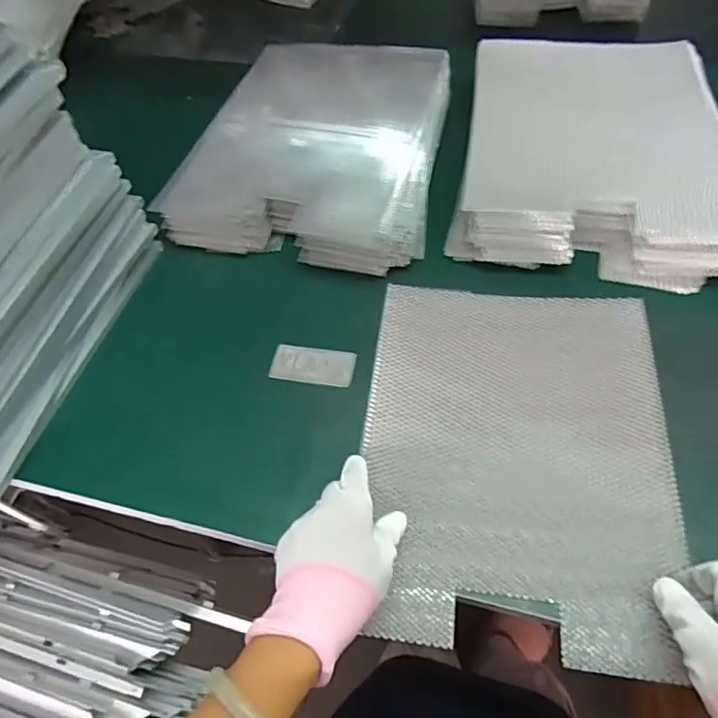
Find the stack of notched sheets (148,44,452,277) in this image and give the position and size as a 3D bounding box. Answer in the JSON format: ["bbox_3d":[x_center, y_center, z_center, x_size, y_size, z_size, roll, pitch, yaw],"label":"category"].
[{"bbox_3d":[-0.038,-0.265,0.675,0.276,0.070,0.345,11,57,11],"label":"stack of notched sheets"}]

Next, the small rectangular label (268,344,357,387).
[{"bbox_3d":[-0.044,0.005,0.546,0.081,0.007,0.048,7,45,14],"label":"small rectangular label"}]

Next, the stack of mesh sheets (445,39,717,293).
[{"bbox_3d":[0.264,-0.240,0.639,0.280,0.081,0.326,8,56,10],"label":"stack of mesh sheets"}]

